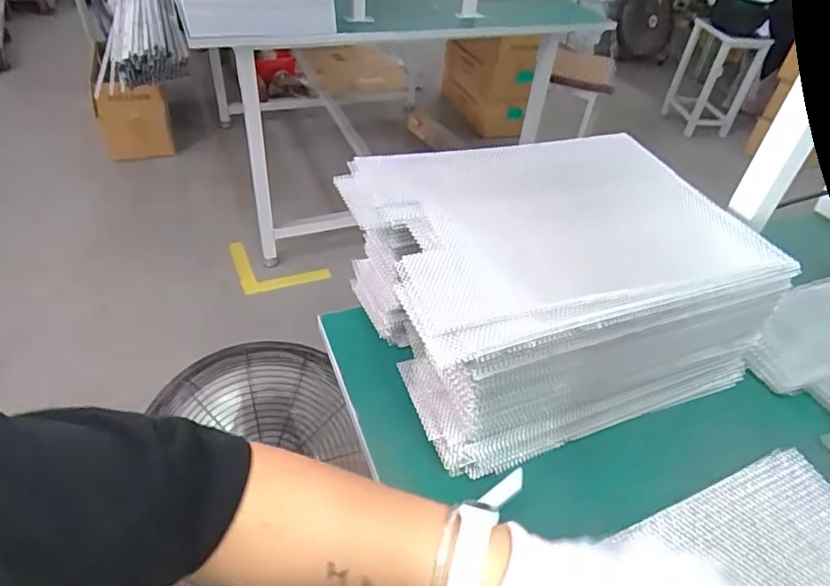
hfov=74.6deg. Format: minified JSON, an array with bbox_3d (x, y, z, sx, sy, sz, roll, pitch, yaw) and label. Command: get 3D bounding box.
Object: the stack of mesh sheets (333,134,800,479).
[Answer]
[{"bbox_3d":[0.125,-0.021,0.557,0.352,0.163,0.280,-13,44,-20],"label":"stack of mesh sheets"}]

